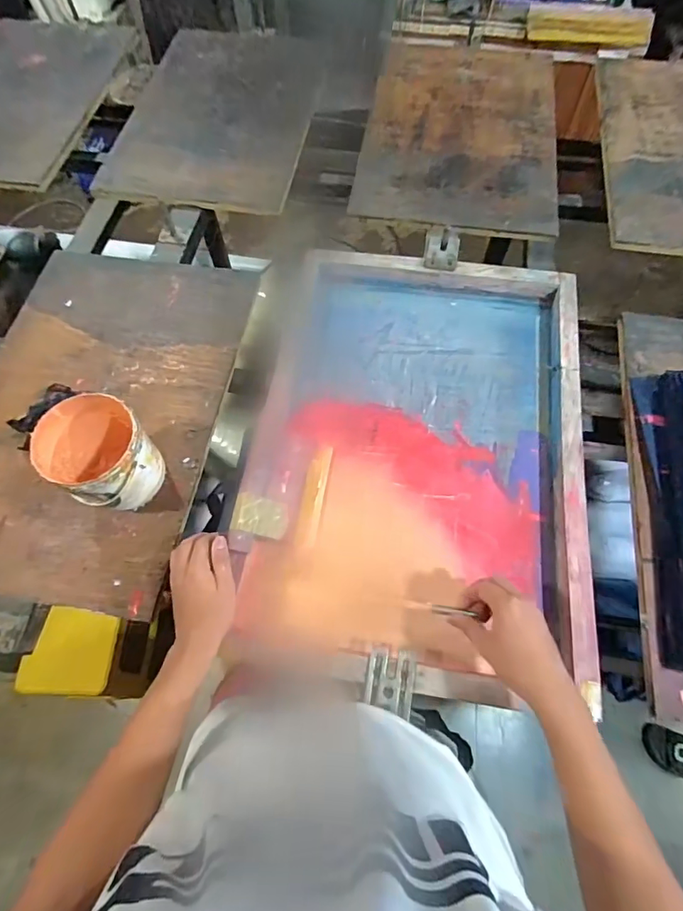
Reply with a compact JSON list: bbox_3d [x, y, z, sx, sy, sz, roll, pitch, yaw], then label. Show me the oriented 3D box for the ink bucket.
[{"bbox_3d":[-0.310,0.008,0.607,0.126,0.126,0.111,24,67,14],"label":"ink bucket"}]

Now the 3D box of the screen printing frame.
[{"bbox_3d":[0.110,-0.032,0.662,0.450,0.070,0.643,7,64,6],"label":"screen printing frame"}]

